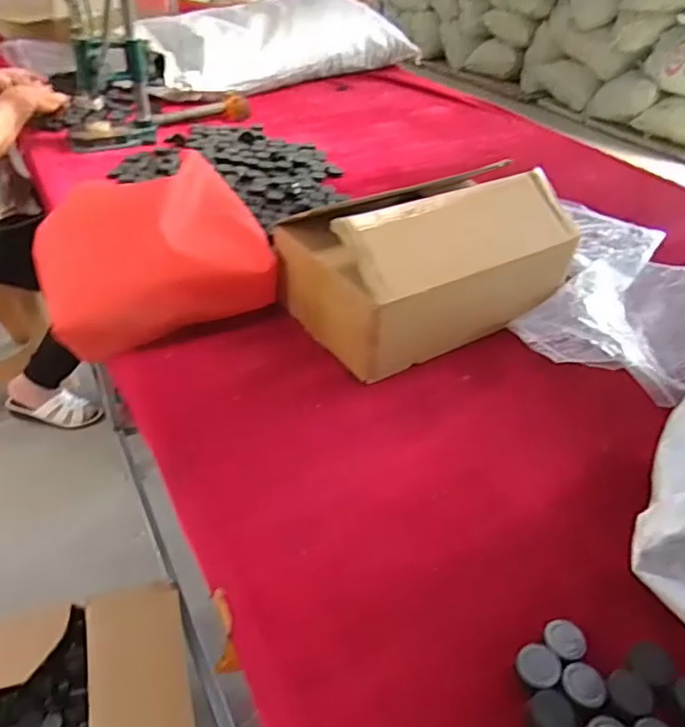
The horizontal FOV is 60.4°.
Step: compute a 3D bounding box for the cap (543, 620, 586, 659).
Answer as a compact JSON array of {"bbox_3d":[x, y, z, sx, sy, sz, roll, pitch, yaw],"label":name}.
[{"bbox_3d":[0.178,0.221,0.469,0.029,0.008,0.030,3,37,-2],"label":"cap"}]

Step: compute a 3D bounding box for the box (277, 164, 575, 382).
[{"bbox_3d":[0.126,-0.141,0.811,0.361,0.176,0.202,-17,42,-26],"label":"box"}]

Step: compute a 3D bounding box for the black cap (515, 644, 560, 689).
[{"bbox_3d":[0.152,0.234,0.455,0.032,0.012,0.032,3,37,-2],"label":"black cap"}]

